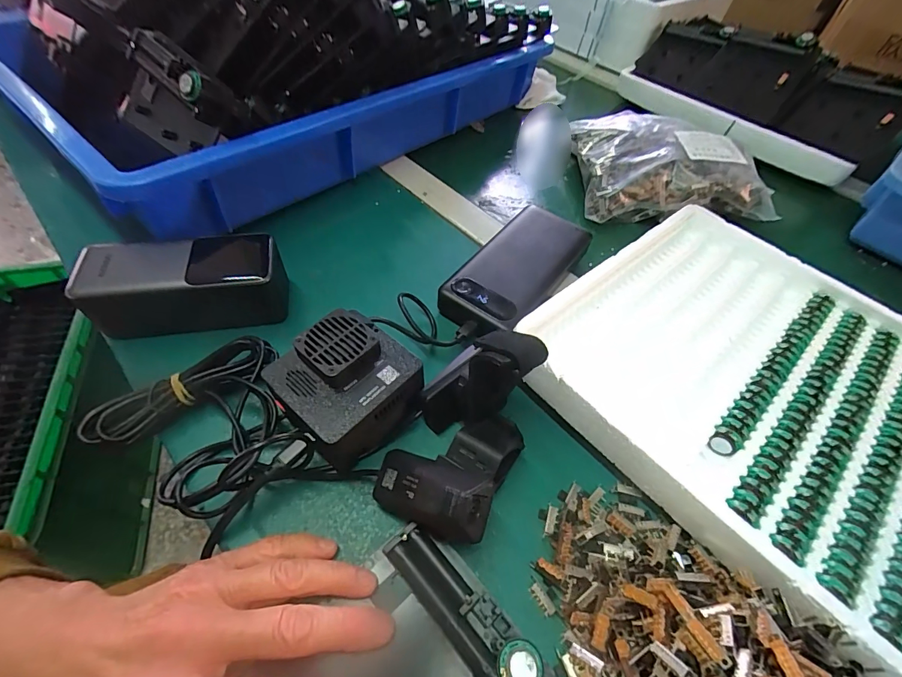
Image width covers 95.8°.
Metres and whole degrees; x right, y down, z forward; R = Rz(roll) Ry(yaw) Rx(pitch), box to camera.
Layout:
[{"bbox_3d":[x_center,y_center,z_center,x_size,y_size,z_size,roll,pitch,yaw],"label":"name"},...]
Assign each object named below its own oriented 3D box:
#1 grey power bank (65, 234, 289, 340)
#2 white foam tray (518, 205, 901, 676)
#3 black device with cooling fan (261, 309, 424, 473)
[{"bbox_3d":[-0.196,-0.039,0.308,0.135,0.052,0.059,-3,53,-8],"label":"grey power bank"},{"bbox_3d":[0.250,0.029,0.289,0.303,0.033,0.319,-32,62,-26],"label":"white foam tray"},{"bbox_3d":[-0.064,0.032,0.263,0.077,0.062,0.079,40,57,22],"label":"black device with cooling fan"}]

